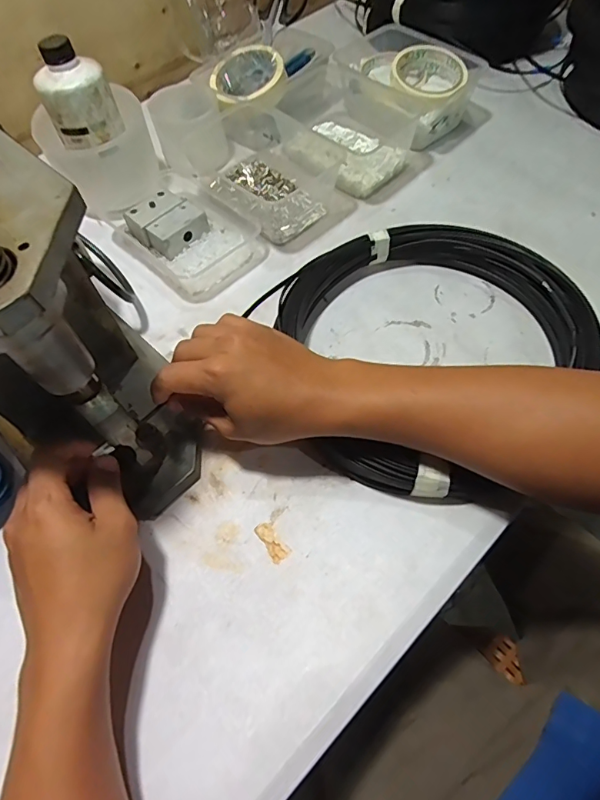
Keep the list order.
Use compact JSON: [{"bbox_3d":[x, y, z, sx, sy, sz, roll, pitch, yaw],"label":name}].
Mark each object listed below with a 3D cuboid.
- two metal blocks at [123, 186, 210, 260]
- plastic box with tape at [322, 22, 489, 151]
[{"bbox_3d":[-0.153,-0.205,0.539,0.070,0.030,0.068,35,68,21],"label":"two metal blocks"},{"bbox_3d":[0.134,-0.415,0.617,0.119,0.078,0.173,-39,65,-18],"label":"plastic box with tape"}]

